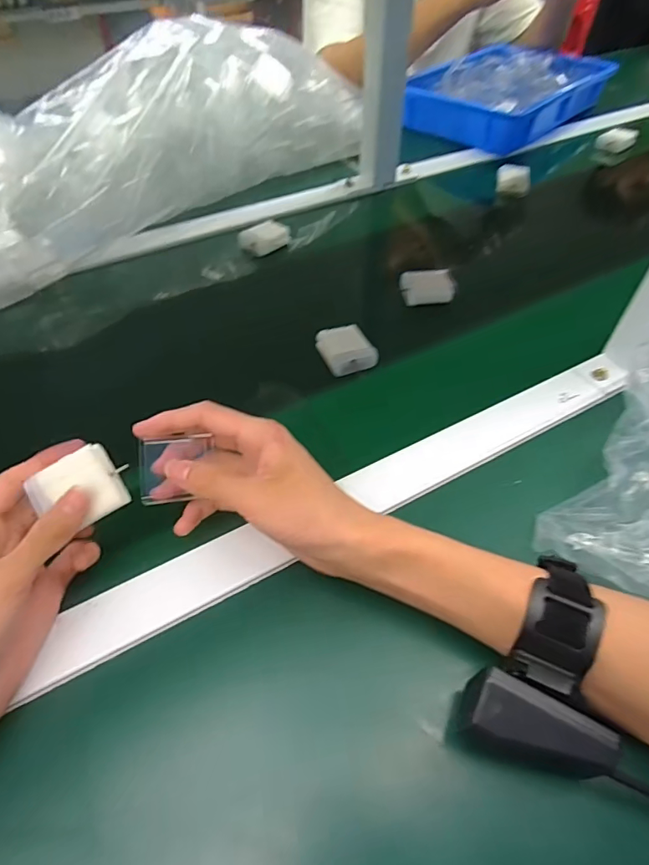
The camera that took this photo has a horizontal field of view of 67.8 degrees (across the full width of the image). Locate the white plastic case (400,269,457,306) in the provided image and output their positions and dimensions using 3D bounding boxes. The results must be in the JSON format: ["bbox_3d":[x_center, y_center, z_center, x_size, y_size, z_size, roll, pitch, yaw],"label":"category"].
[{"bbox_3d":[0.111,-0.156,0.519,0.054,0.022,0.032,-2,51,-2],"label":"white plastic case"}]

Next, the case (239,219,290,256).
[{"bbox_3d":[-0.071,-0.234,0.581,0.057,0.022,0.034,-28,56,-21],"label":"case"}]

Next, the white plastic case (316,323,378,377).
[{"bbox_3d":[0.020,-0.078,0.455,0.046,0.016,0.049,-18,53,-14],"label":"white plastic case"}]

